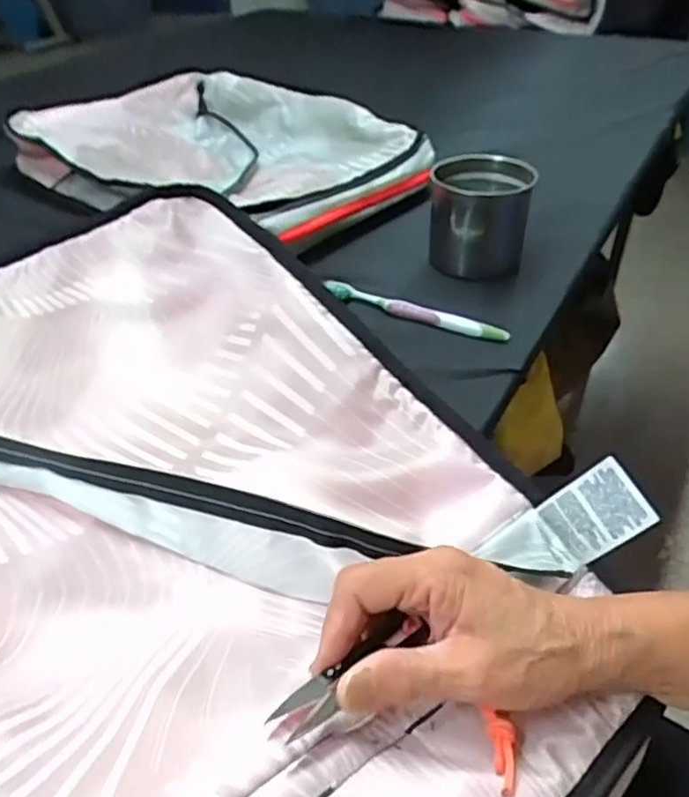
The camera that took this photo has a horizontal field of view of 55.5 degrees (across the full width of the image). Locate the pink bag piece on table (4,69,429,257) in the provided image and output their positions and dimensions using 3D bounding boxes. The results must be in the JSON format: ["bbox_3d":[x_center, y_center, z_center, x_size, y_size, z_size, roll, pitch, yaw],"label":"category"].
[{"bbox_3d":[-0.178,-0.335,0.878,0.532,0.066,0.340,24,45,28],"label":"pink bag piece on table"}]

